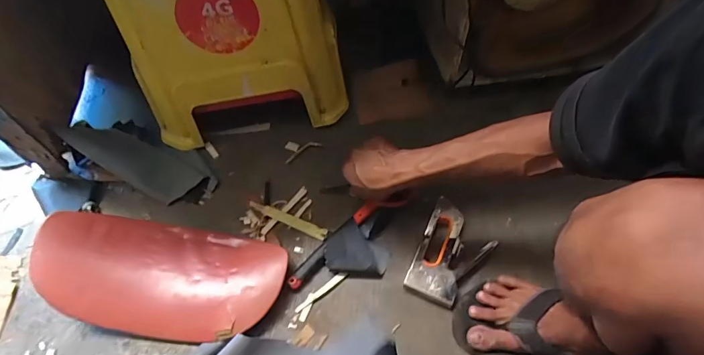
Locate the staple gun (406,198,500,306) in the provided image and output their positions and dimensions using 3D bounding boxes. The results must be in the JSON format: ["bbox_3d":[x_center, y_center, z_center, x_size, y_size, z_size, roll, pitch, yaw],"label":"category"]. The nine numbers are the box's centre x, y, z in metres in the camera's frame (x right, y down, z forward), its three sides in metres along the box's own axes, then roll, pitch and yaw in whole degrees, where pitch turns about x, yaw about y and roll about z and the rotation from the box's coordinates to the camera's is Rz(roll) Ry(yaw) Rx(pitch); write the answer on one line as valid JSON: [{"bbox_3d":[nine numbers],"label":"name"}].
[{"bbox_3d":[0.162,0.129,0.646,0.108,0.034,0.164,25,61,16],"label":"staple gun"}]

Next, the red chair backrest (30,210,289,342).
[{"bbox_3d":[-0.289,0.143,0.606,0.360,0.074,0.175,7,57,4],"label":"red chair backrest"}]

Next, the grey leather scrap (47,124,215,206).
[{"bbox_3d":[-0.388,-0.032,0.733,0.282,0.051,0.111,22,59,-2],"label":"grey leather scrap"}]

